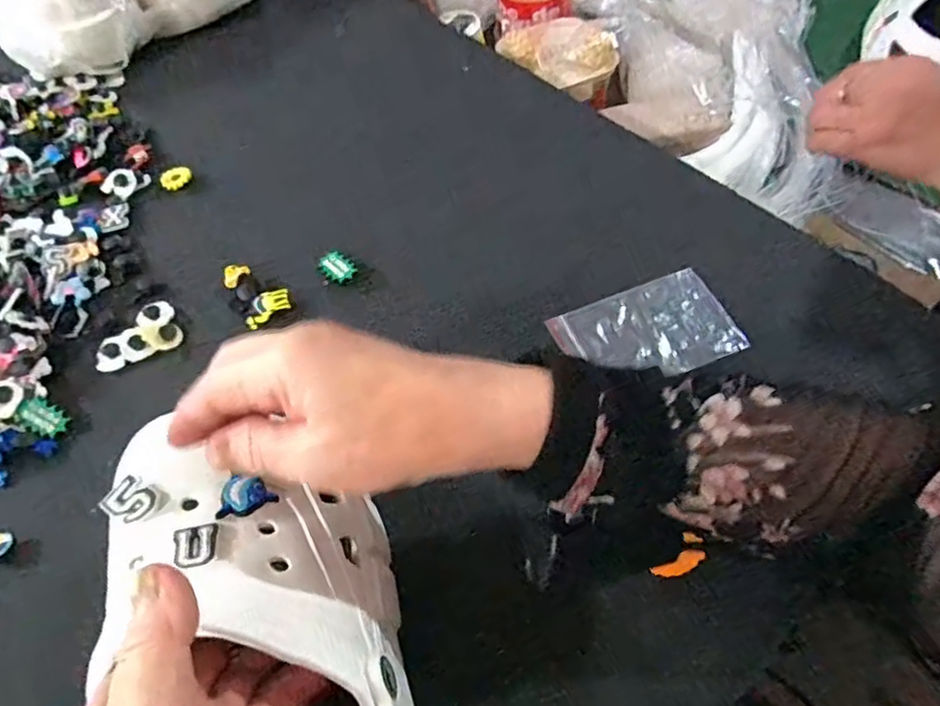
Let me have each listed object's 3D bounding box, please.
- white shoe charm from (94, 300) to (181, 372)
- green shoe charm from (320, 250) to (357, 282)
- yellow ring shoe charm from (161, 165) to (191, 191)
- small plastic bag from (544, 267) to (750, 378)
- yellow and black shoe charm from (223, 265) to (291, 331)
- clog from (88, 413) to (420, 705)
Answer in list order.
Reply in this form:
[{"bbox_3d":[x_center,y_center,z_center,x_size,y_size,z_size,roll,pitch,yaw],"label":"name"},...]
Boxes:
[{"bbox_3d":[-0.230,-0.012,0.425,0.056,0.009,0.040,-28,60,-13],"label":"white shoe charm"},{"bbox_3d":[-0.095,-0.061,0.448,0.032,0.011,0.020,36,67,23],"label":"green shoe charm"},{"bbox_3d":[-0.242,-0.145,0.512,0.024,0.006,0.025,-25,59,-12],"label":"yellow ring shoe charm"},{"bbox_3d":[0.114,-0.013,0.402,0.108,0.004,0.070,-22,60,-6],"label":"small plastic bag"},{"bbox_3d":[-0.153,-0.043,0.436,0.035,0.013,0.050,-38,63,-19],"label":"yellow and black shoe charm"},{"bbox_3d":[-0.081,0.117,0.259,0.114,0.079,0.237,-33,62,-16],"label":"clog"}]

